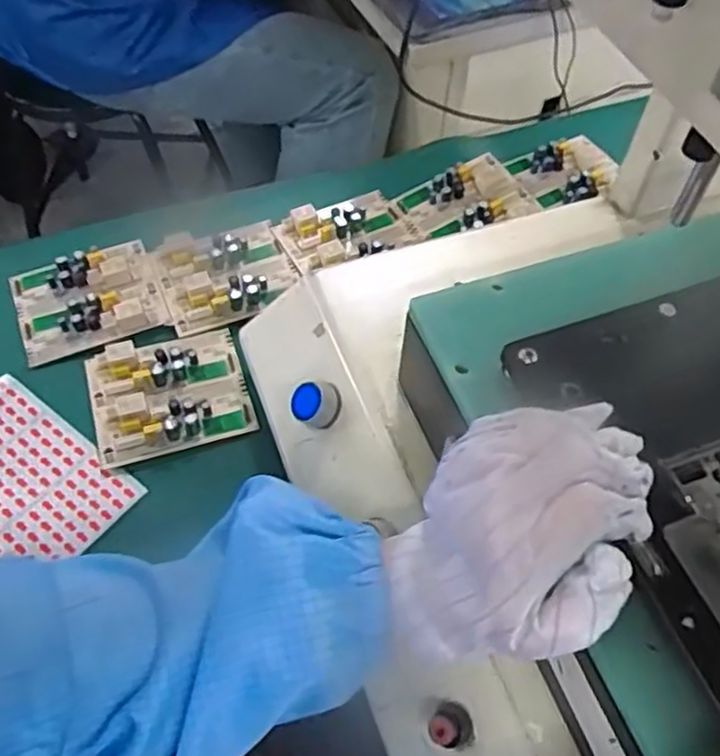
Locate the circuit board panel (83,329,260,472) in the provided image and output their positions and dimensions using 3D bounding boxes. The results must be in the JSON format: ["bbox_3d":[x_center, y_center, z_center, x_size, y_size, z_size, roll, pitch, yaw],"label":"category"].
[{"bbox_3d":[-0.141,0.007,0.523,0.110,0.017,0.095,-15,58,-12],"label":"circuit board panel"}]

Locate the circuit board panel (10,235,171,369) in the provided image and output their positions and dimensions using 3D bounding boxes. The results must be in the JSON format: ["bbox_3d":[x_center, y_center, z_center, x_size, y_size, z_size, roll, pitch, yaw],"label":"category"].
[{"bbox_3d":[-0.219,-0.066,0.573,0.108,0.015,0.093,-19,59,-14],"label":"circuit board panel"}]

